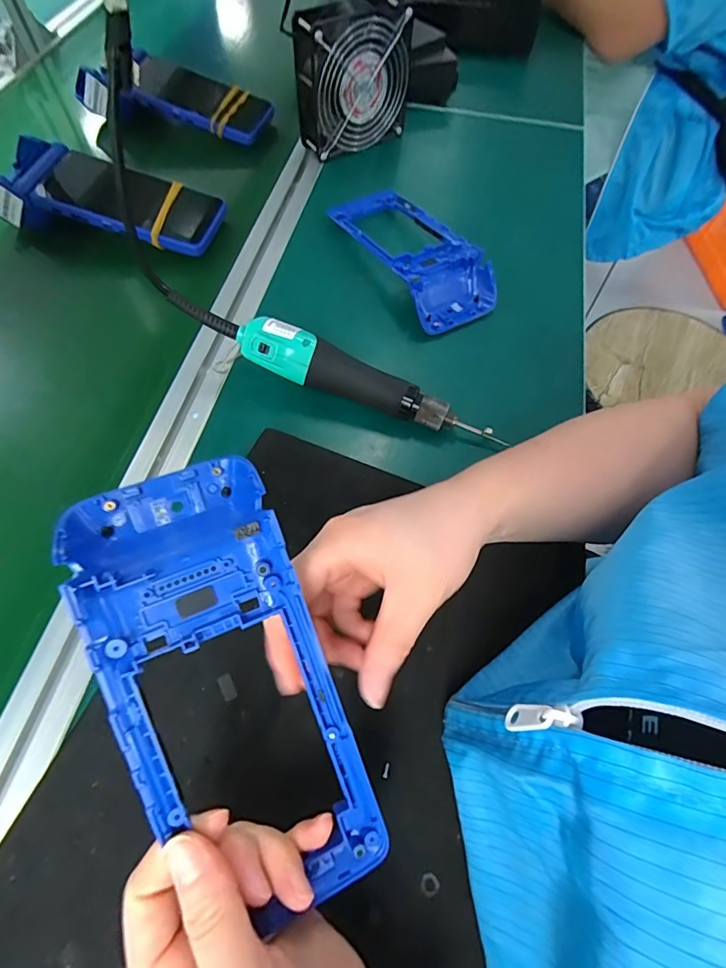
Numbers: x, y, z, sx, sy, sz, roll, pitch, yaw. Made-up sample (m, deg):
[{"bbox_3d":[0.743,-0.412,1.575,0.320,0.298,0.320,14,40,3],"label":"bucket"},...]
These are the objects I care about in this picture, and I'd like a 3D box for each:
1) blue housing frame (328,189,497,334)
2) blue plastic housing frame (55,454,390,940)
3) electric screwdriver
[{"bbox_3d":[0.046,-0.225,0.451,0.079,0.041,0.191,-28,70,-16],"label":"blue housing frame"},{"bbox_3d":[-0.059,0.083,0.203,0.085,0.035,0.187,-20,92,-18],"label":"blue plastic housing frame"},{"bbox_3d":[0.005,-0.078,0.362,0.210,0.048,0.031,19,65,8],"label":"electric screwdriver"}]

